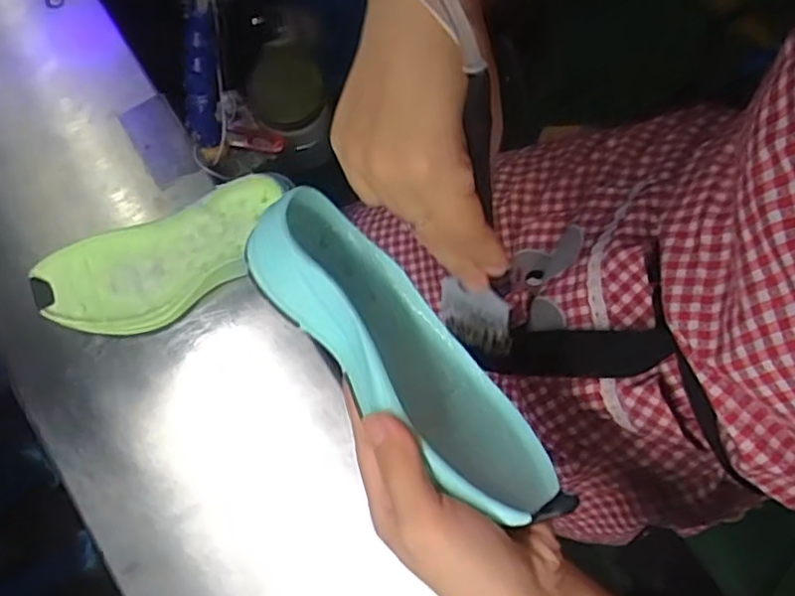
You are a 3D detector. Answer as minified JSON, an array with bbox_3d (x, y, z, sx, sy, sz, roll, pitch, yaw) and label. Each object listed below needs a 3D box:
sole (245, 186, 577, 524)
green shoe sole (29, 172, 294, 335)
[{"bbox_3d":[0.001,0.031,0.347,0.205,0.048,0.083,47,40,16],"label":"sole"},{"bbox_3d":[-0.192,-0.032,0.570,0.226,0.040,0.097,-22,79,-4],"label":"green shoe sole"}]

